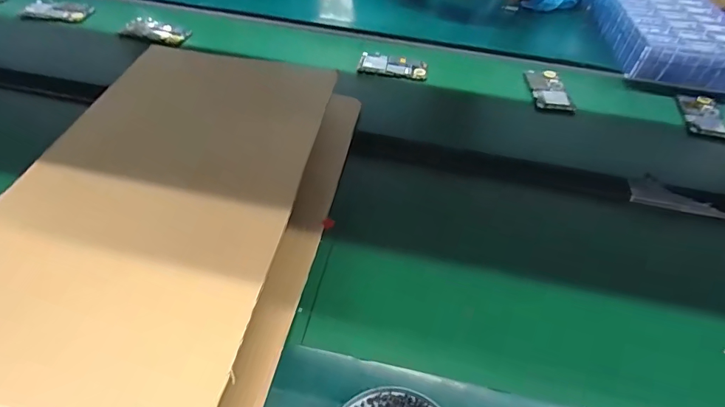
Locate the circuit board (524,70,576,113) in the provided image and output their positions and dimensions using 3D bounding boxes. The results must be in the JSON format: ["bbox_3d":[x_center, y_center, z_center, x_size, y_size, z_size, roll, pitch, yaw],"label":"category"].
[{"bbox_3d":[0.327,-0.202,0.750,0.064,0.007,0.119,4,49,-2],"label":"circuit board"}]

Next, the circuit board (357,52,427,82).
[{"bbox_3d":[0.056,-0.249,0.772,0.121,0.005,0.064,12,49,5],"label":"circuit board"}]

